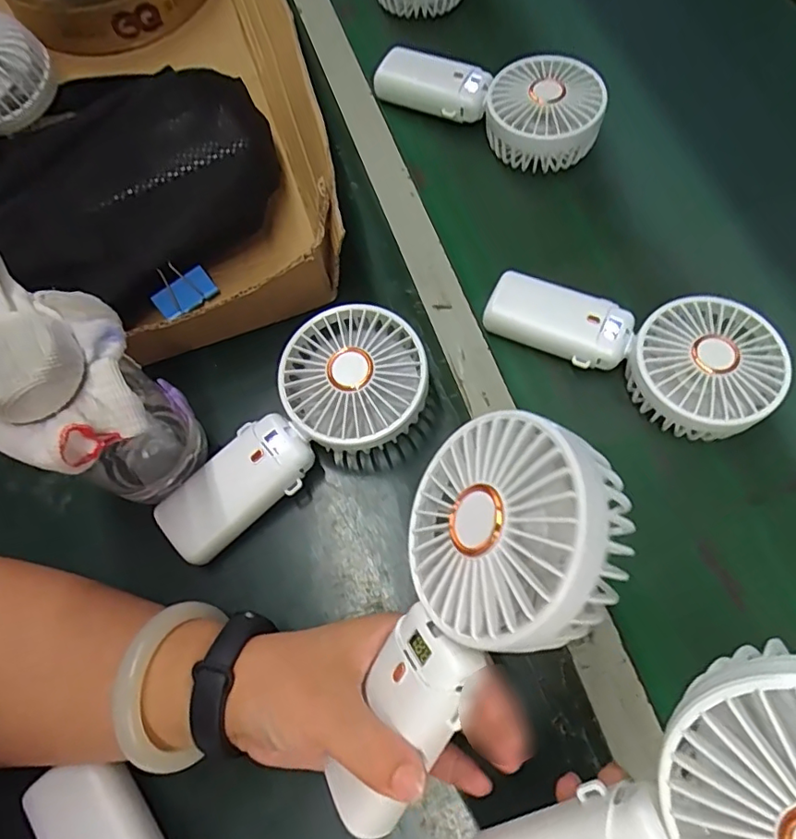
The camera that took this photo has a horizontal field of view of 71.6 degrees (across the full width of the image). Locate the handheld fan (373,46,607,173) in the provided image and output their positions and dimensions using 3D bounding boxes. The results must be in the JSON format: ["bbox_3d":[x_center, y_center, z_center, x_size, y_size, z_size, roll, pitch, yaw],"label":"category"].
[{"bbox_3d":[0.073,-0.262,0.451,0.187,0.050,0.077,27,70,13],"label":"handheld fan"}]

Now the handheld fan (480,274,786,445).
[{"bbox_3d":[0.153,-0.055,0.365,0.177,0.046,0.082,32,71,15],"label":"handheld fan"}]

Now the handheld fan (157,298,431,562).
[{"bbox_3d":[-0.066,0.005,0.331,0.181,0.044,0.087,-34,69,-12],"label":"handheld fan"}]

